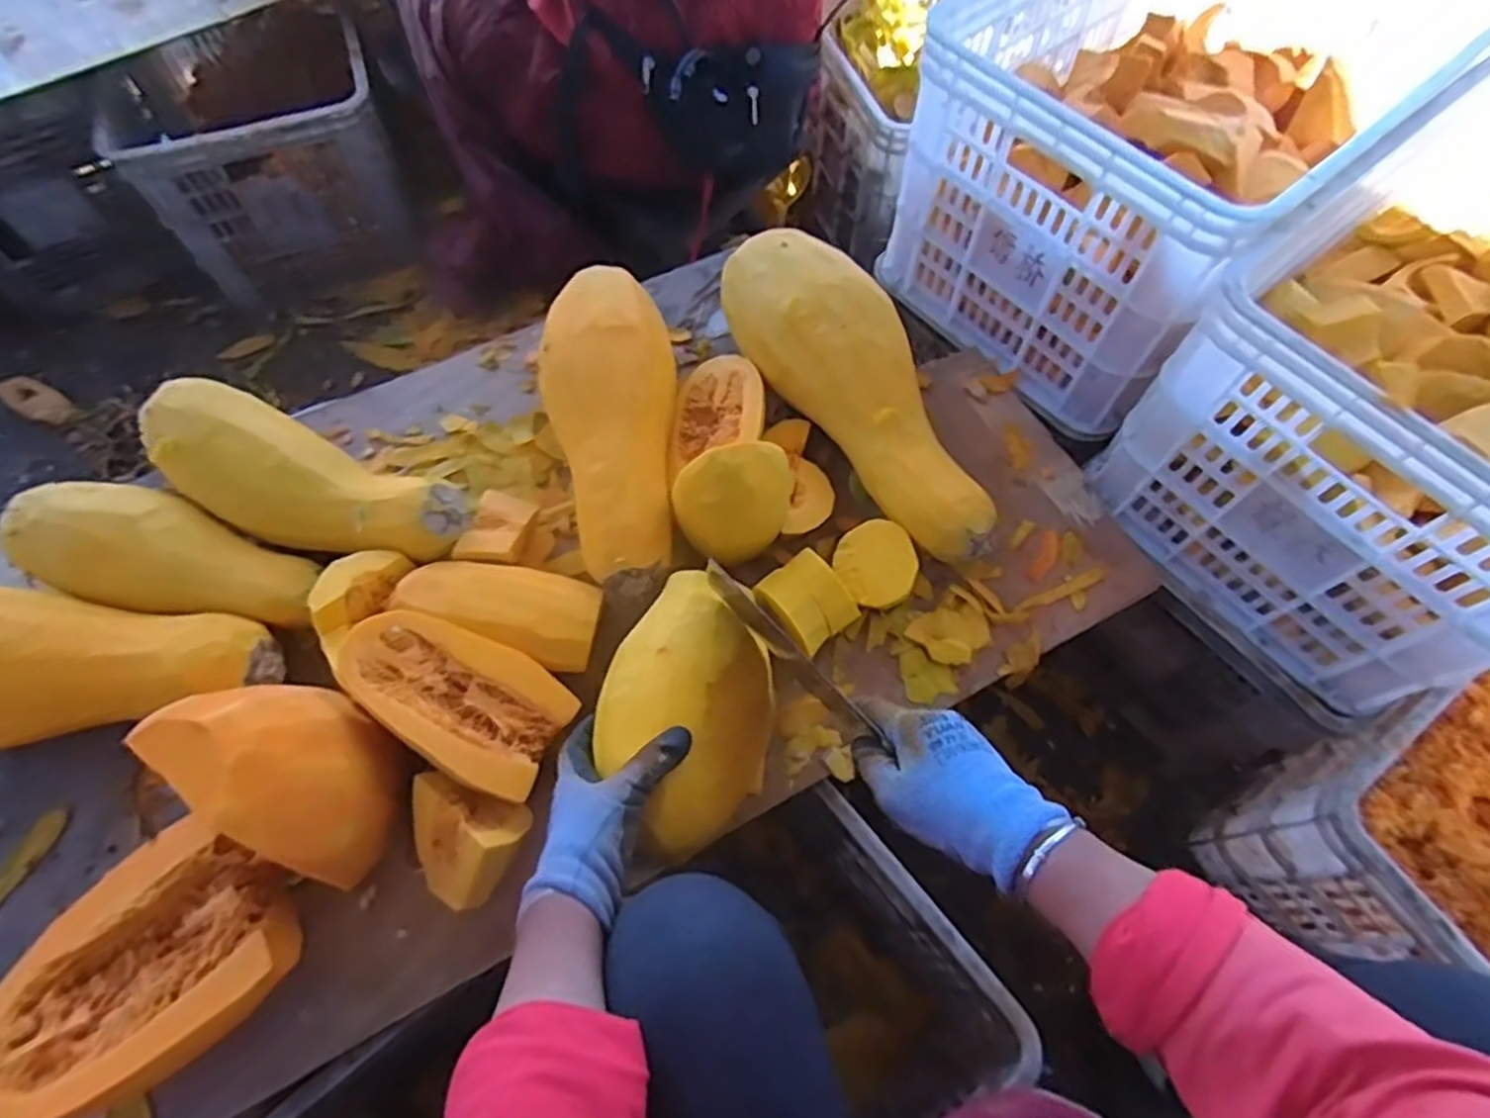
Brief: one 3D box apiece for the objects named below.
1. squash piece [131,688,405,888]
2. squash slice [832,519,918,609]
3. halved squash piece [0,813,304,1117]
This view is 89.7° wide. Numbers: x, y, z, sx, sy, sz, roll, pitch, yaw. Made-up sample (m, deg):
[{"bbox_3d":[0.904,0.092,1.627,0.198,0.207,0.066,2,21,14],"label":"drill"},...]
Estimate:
[{"bbox_3d":[-0.322,0.161,0.549,0.098,0.175,0.121,-42,72,-18],"label":"squash piece"},{"bbox_3d":[0.123,0.005,0.696,0.073,0.006,0.077,-35,83,0],"label":"squash slice"},{"bbox_3d":[-0.430,0.298,0.537,0.188,0.108,0.165,-33,70,-15],"label":"halved squash piece"}]

